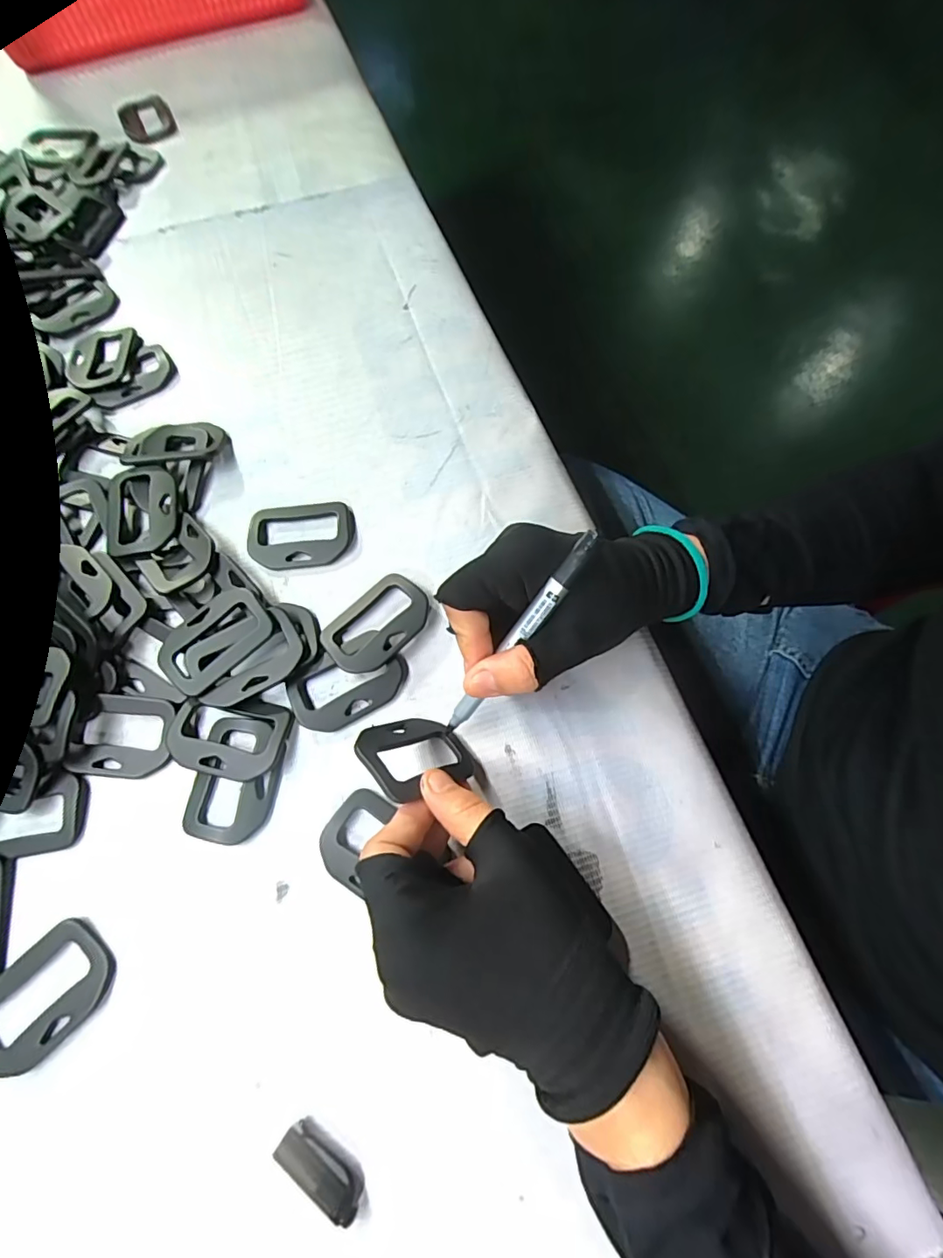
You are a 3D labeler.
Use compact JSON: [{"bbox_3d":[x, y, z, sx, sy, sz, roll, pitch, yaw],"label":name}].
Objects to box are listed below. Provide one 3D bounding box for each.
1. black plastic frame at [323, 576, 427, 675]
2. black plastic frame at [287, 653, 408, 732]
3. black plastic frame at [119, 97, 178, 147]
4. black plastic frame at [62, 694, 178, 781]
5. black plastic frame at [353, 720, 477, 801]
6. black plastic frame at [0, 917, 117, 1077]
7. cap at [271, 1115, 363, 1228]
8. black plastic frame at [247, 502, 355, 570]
[{"bbox_3d":[-0.052,-0.002,0.292,0.061,0.010,0.040,-42,74,-12],"label":"black plastic frame"},{"bbox_3d":[-0.066,0.030,0.282,0.062,0.006,0.039,-28,72,-8],"label":"black plastic frame"},{"bbox_3d":[-0.281,-0.440,0.454,0.043,0.007,0.056,-26,72,-7],"label":"black plastic frame"},{"bbox_3d":[-0.184,0.056,0.275,0.053,0.007,0.042,5,71,4],"label":"black plastic frame"},{"bbox_3d":[-0.027,0.058,0.247,0.044,0.058,0.007,44,114,23],"label":"black plastic frame"},{"bbox_3d":[-0.197,0.168,0.238,0.061,0.004,0.044,-41,74,-12],"label":"black plastic frame"},{"bbox_3d":[-0.061,0.220,0.213,0.038,0.008,0.016,34,75,13],"label":"cap"},{"bbox_3d":[-0.103,-0.057,0.315,0.062,0.005,0.042,-7,70,0],"label":"black plastic frame"}]

